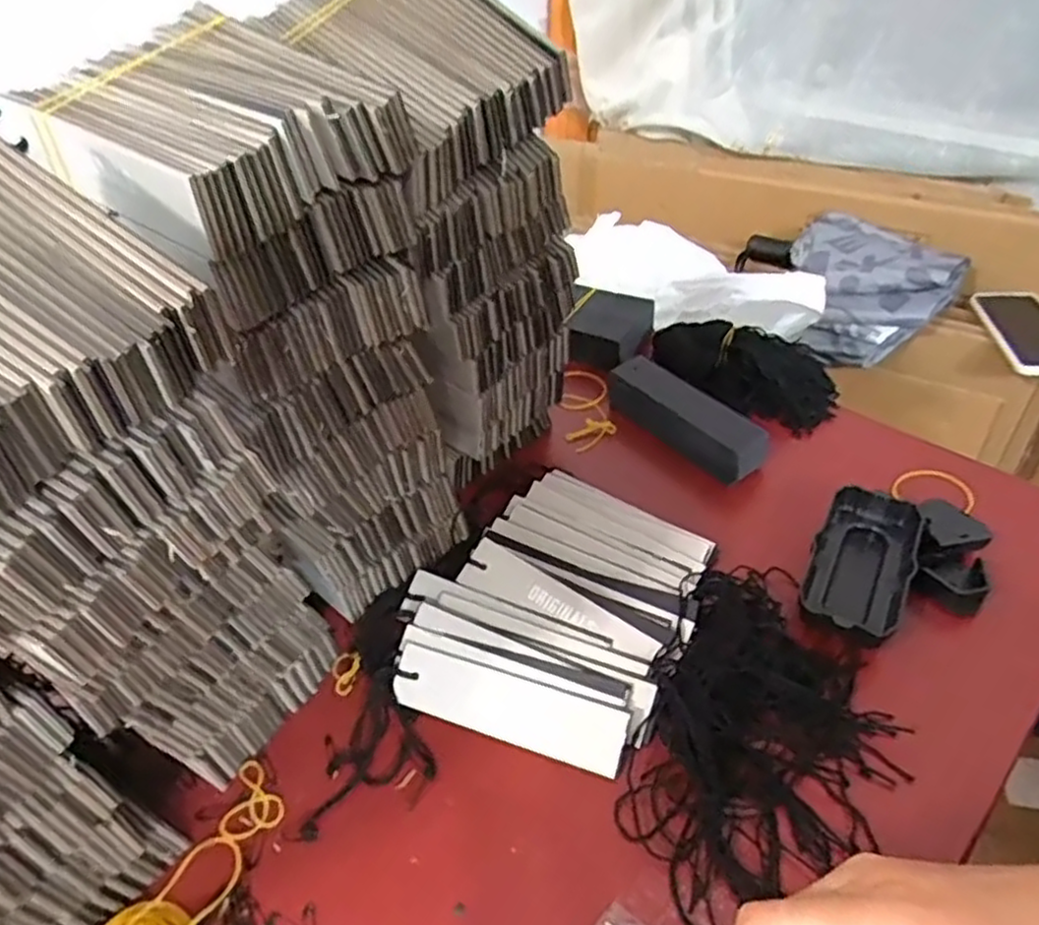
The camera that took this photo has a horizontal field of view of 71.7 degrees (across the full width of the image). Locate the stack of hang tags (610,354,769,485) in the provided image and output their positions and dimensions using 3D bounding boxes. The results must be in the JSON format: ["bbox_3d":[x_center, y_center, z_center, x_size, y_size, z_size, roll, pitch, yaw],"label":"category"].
[{"bbox_3d":[0.121,-0.033,0.532,0.037,0.038,0.138,-29,46,-25],"label":"stack of hang tags"}]

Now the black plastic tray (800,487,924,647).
[{"bbox_3d":[0.204,0.062,0.428,0.053,0.027,0.115,17,46,24],"label":"black plastic tray"}]

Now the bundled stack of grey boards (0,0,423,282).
[{"bbox_3d":[-0.127,-0.136,0.293,0.127,0.049,0.103,25,49,30],"label":"bundled stack of grey boards"}]

